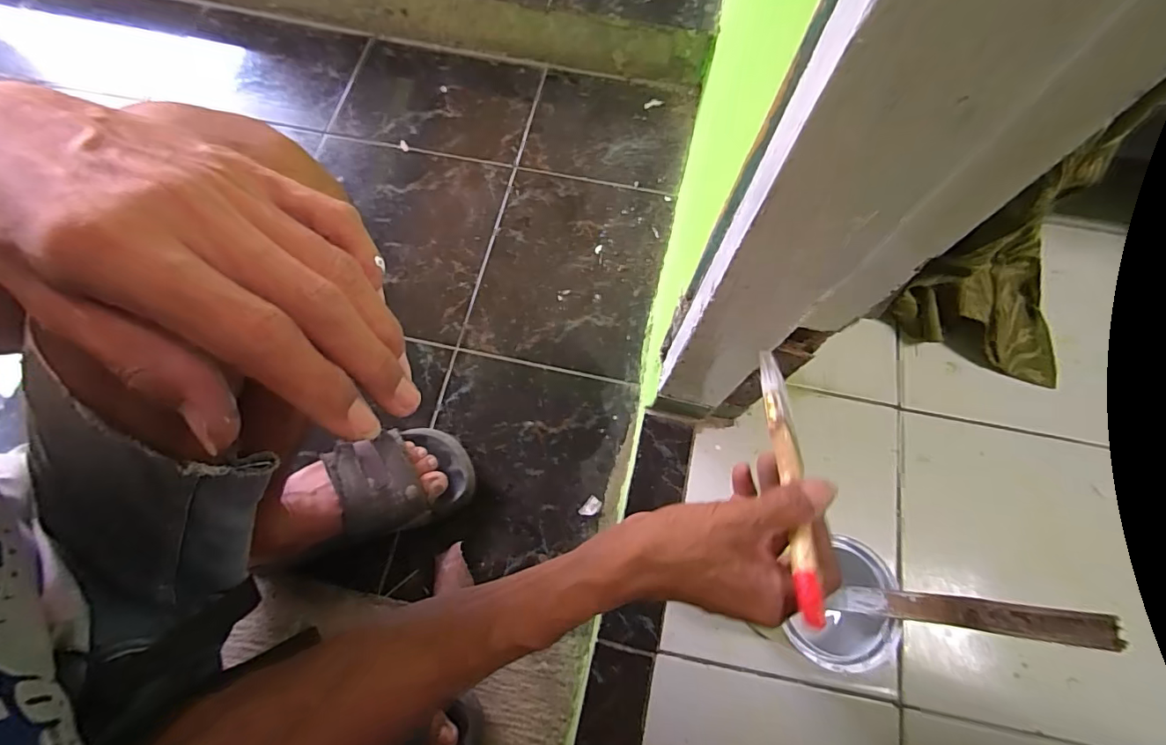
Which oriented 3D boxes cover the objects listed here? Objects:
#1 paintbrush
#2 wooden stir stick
[{"bbox_3d":[0.124,0.054,0.301,0.018,0.015,0.179,4,53,4],"label":"paintbrush"},{"bbox_3d":[0.283,0.184,0.381,0.175,0.010,0.024,-15,62,44],"label":"wooden stir stick"}]

